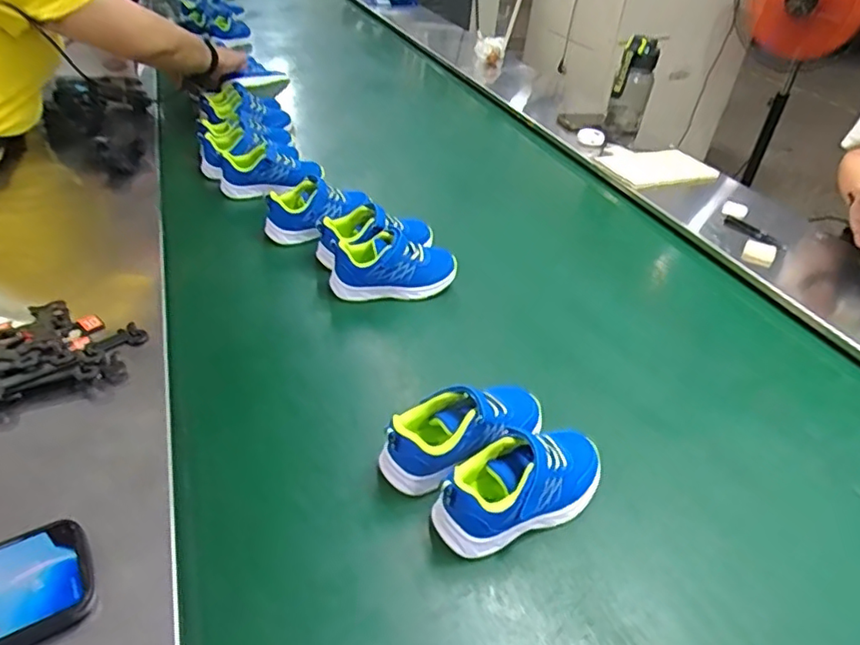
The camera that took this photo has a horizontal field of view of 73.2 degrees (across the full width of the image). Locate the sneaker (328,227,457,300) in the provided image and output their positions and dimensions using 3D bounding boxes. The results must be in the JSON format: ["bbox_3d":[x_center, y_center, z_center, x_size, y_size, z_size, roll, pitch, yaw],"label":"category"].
[{"bbox_3d":[-0.045,-0.072,0.734,0.159,0.066,0.072,3,37,-2],"label":"sneaker"}]

